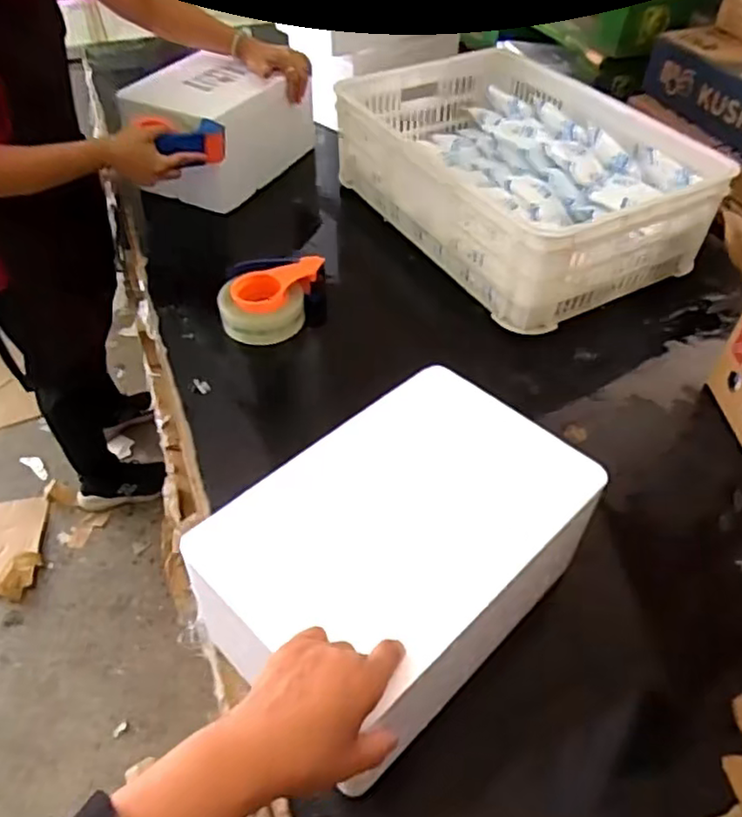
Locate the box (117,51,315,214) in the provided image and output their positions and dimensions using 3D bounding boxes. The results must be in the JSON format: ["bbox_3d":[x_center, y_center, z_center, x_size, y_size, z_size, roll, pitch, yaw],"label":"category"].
[{"bbox_3d":[-0.293,-0.539,1.259,0.221,0.178,0.333,21,50,18],"label":"box"}]

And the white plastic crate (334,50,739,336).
[{"bbox_3d":[0.253,-0.417,1.149,0.451,0.174,0.584,-22,51,-20],"label":"white plastic crate"}]

